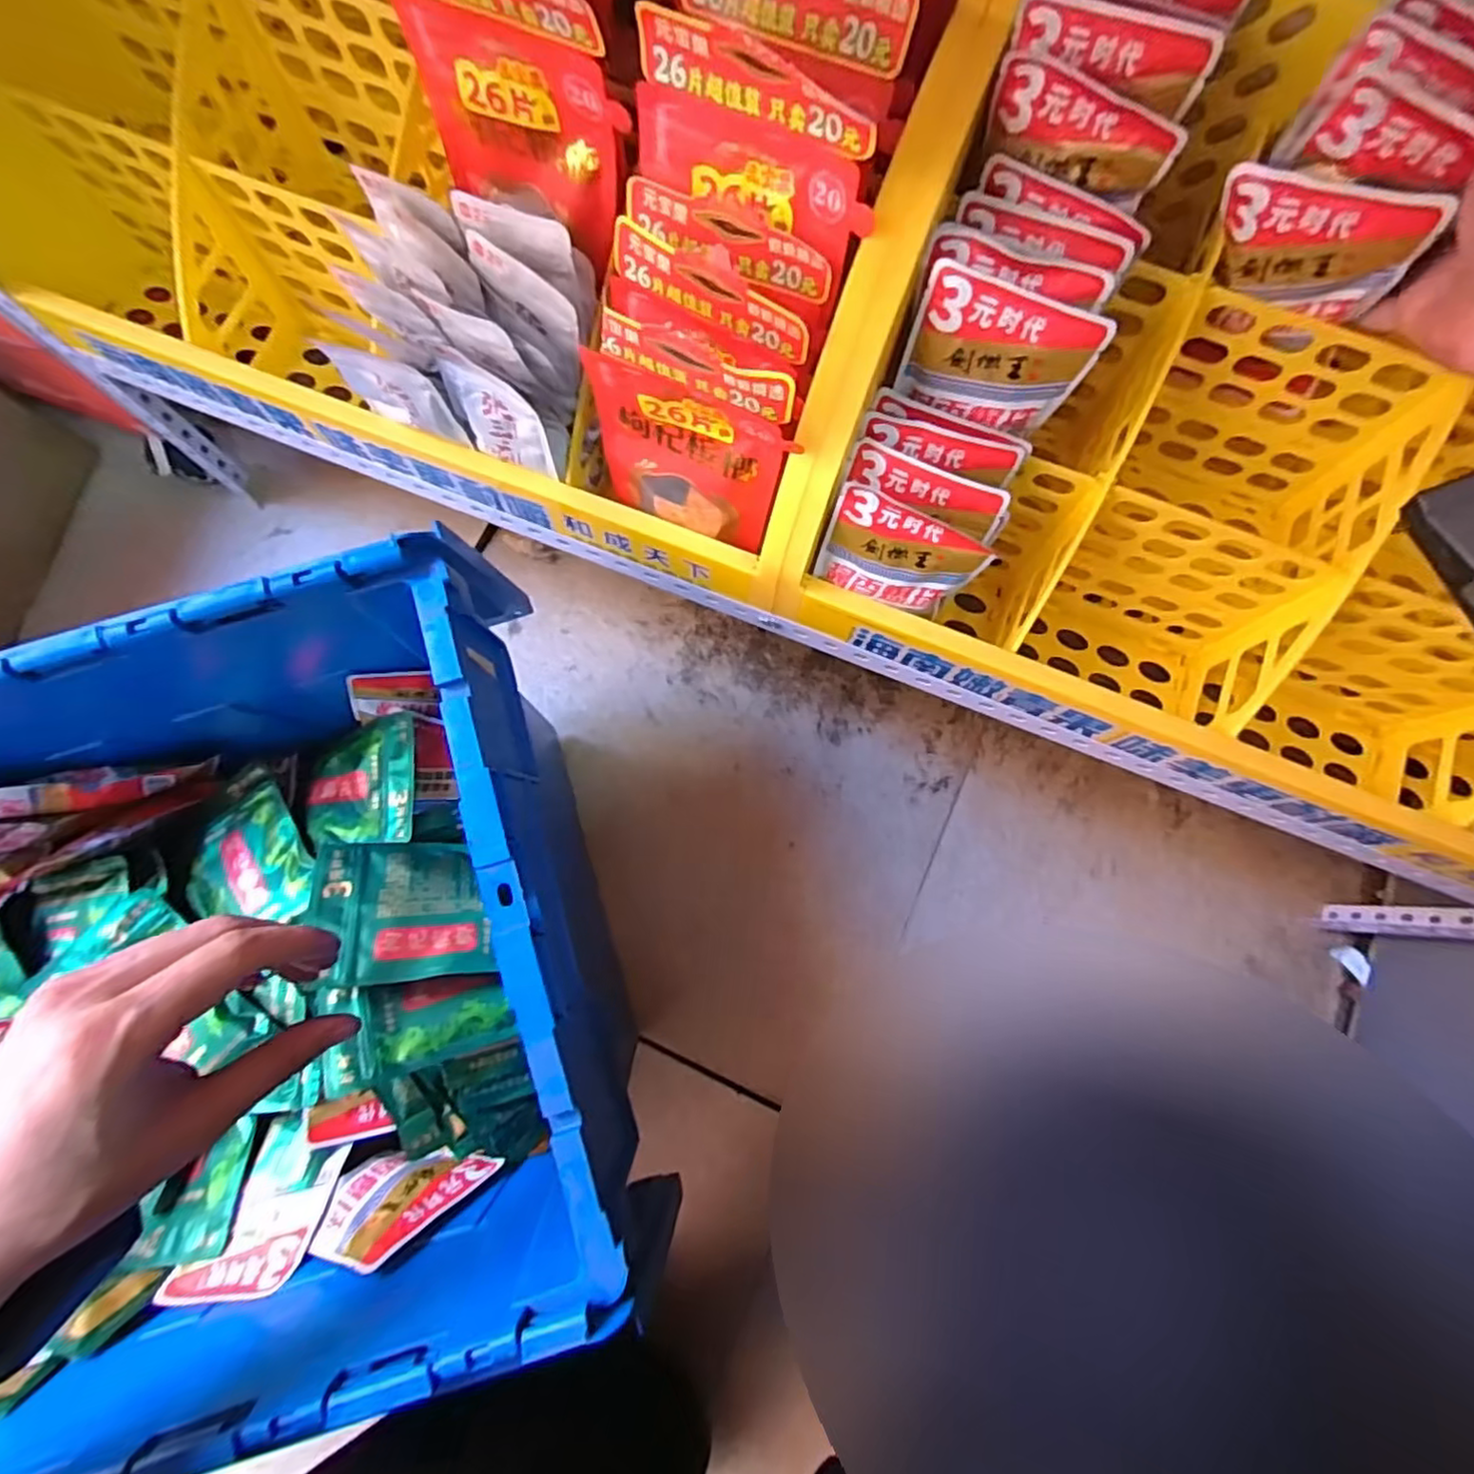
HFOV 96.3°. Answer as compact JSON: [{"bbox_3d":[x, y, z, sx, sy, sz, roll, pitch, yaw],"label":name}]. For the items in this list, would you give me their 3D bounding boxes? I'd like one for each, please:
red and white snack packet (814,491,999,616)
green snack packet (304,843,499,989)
[{"bbox_3d":[0.103,-0.116,0.427,0.094,0.082,0.020,25,63,-1],"label":"red and white snack packet"},{"bbox_3d":[-0.221,0.112,0.436,0.106,0.015,0.096,-2,57,-22],"label":"green snack packet"}]

